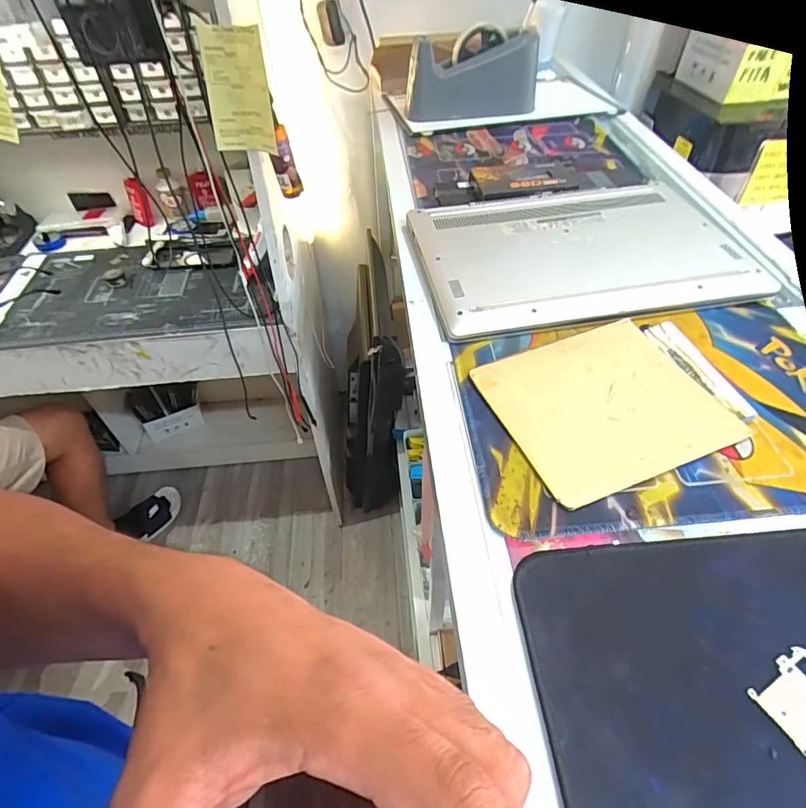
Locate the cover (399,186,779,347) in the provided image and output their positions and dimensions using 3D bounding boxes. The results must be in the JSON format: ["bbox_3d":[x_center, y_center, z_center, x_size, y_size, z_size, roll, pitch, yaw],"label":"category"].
[{"bbox_3d":[0.167,-0.158,0.485,0.299,0.022,0.204,-9,49,-6],"label":"cover"}]

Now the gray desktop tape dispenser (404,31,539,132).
[{"bbox_3d":[0.112,-0.507,0.748,0.210,0.093,0.063,-3,49,-3],"label":"gray desktop tape dispenser"}]

